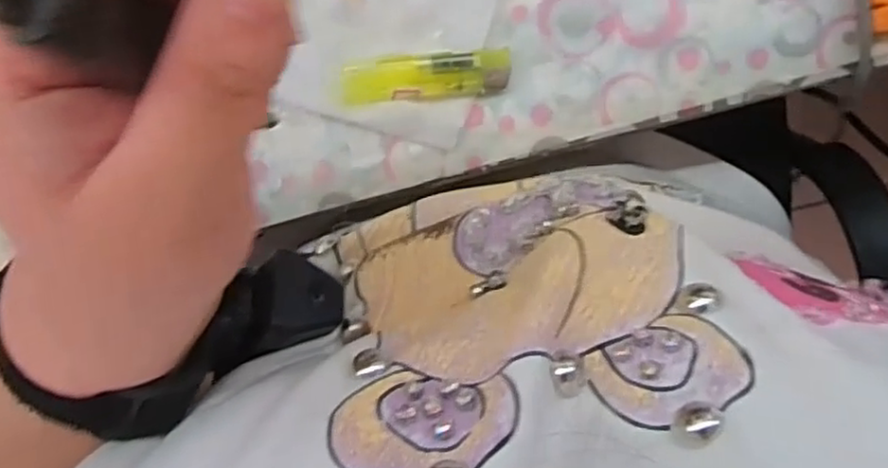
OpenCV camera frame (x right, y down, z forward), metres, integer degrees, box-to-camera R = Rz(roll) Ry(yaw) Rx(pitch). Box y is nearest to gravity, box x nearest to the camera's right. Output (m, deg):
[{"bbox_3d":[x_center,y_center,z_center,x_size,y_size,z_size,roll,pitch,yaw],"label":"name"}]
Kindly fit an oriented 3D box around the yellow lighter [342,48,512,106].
[{"bbox_3d":[-0.008,-0.073,0.326,0.078,0.006,0.019,-6,100,-1],"label":"yellow lighter"}]

